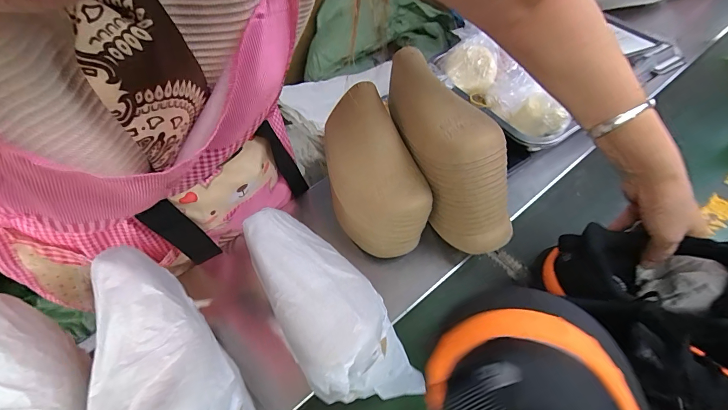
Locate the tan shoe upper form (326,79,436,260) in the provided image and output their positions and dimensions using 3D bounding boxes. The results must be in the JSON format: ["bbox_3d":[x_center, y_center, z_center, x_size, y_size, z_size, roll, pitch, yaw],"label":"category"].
[{"bbox_3d":[0.007,-0.039,0.460,0.097,0.118,0.184,-23,58,-11],"label":"tan shoe upper form"}]

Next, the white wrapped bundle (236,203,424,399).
[{"bbox_3d":[-0.042,0.103,0.385,0.106,0.066,0.241,-35,73,-18],"label":"white wrapped bundle"}]

